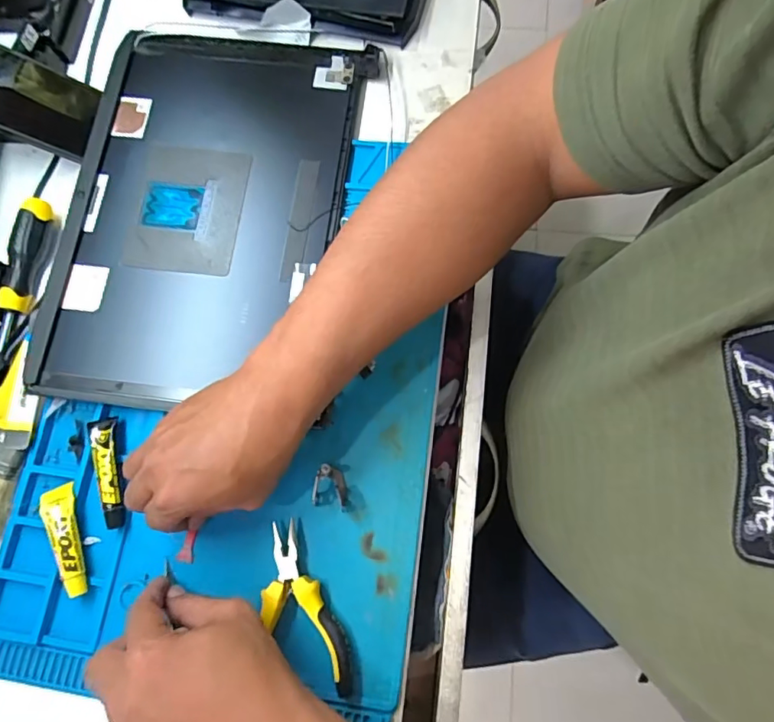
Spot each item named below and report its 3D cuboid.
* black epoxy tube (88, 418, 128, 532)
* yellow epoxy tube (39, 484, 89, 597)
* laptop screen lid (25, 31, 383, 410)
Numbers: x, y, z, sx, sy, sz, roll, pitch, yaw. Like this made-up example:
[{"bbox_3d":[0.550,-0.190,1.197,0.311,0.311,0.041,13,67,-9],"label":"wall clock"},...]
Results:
[{"bbox_3d":[-0.219,0.087,0.401,0.021,0.015,0.086,-18,74,0],"label":"black epoxy tube"},{"bbox_3d":[-0.247,0.137,0.390,0.023,0.017,0.083,-21,74,-1],"label":"yellow epoxy tube"},{"bbox_3d":[-0.163,-0.140,0.449,0.241,0.012,0.356,5,75,1],"label":"laptop screen lid"}]

